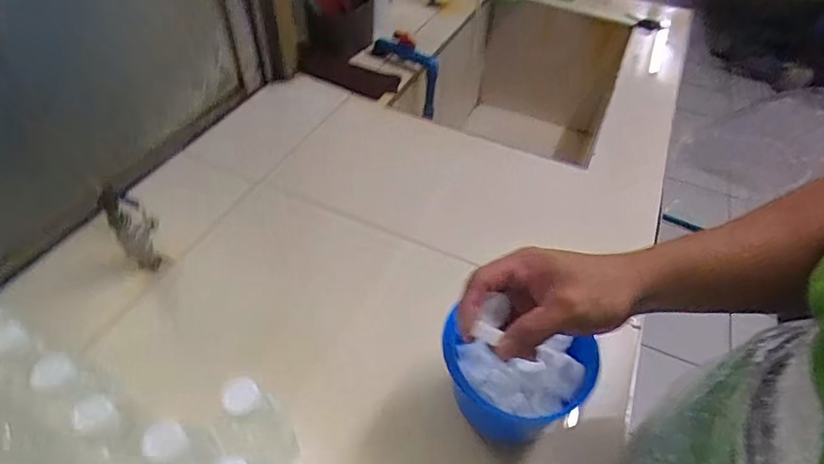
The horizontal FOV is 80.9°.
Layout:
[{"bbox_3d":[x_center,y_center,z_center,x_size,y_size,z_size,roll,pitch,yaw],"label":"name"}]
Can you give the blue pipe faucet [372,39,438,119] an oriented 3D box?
[{"bbox_3d":[-0.018,-0.334,1.053,0.147,0.139,0.096,6,47,3],"label":"blue pipe faucet"}]

